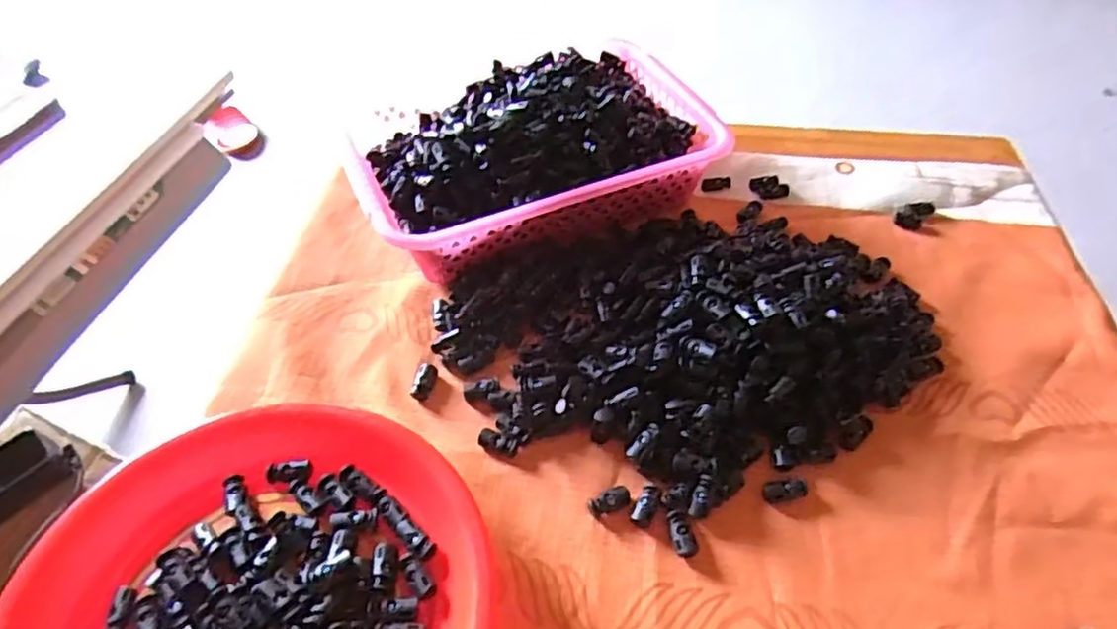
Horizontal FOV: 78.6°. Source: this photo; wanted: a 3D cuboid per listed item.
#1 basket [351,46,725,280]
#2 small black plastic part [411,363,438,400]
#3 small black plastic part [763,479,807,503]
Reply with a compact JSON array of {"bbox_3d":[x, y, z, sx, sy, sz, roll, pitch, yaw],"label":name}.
[{"bbox_3d":[-0.023,-0.148,0.602,0.306,0.087,0.185,-20,54,-16],"label":"basket"},{"bbox_3d":[-0.098,0.048,0.499,0.016,0.008,0.028,5,51,6],"label":"small black plastic part"},{"bbox_3d":[0.148,0.115,0.445,0.027,0.008,0.012,-9,48,3],"label":"small black plastic part"}]

